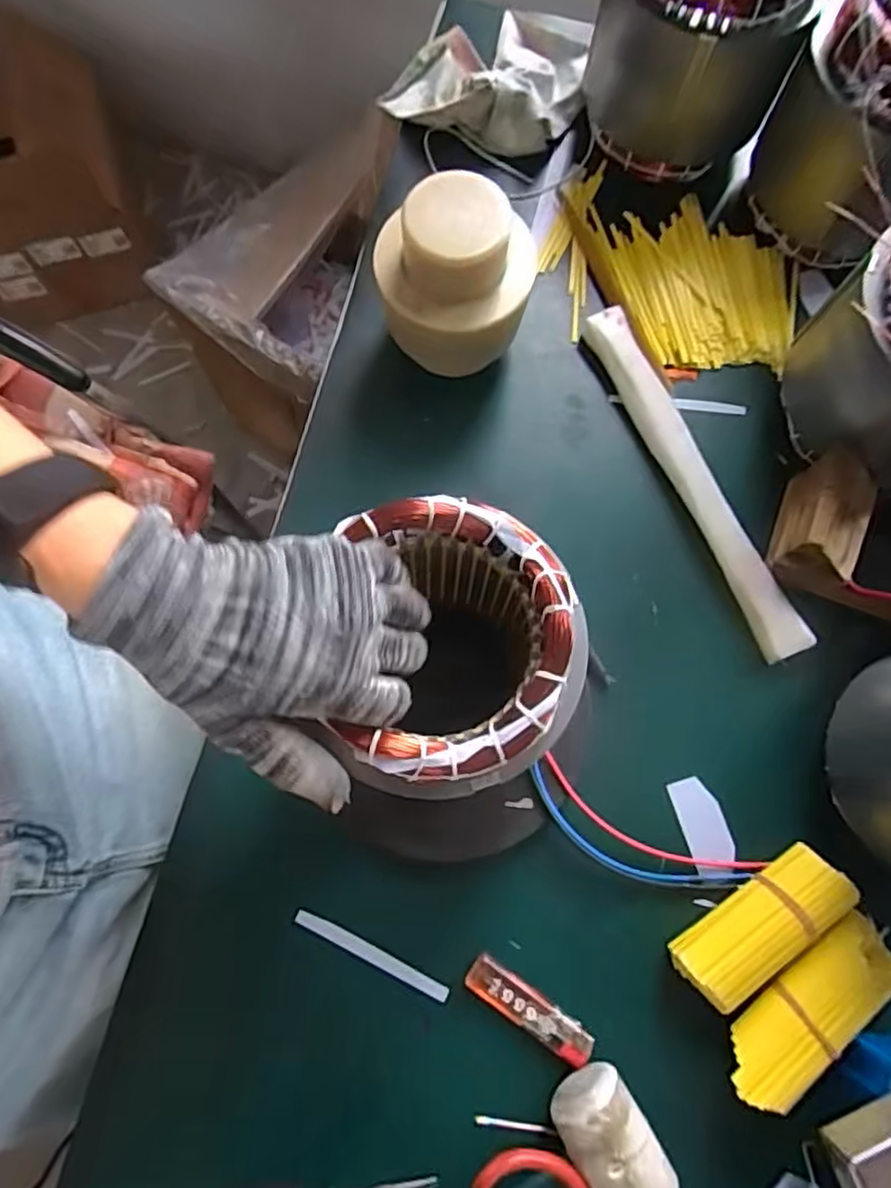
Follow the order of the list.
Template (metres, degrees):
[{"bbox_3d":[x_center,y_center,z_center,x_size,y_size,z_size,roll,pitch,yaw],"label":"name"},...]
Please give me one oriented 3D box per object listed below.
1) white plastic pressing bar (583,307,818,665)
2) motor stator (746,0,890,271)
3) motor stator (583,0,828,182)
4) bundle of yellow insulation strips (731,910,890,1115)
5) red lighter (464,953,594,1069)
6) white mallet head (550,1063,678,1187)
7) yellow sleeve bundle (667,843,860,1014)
[{"bbox_3d":[0.190,-0.092,0.523,0.036,0.018,0.300,-22,77,-7],"label":"white plastic pressing bar"},{"bbox_3d":[0.339,-0.372,0.523,0.149,0.163,0.148,31,77,7],"label":"motor stator"},{"bbox_3d":[0.202,-0.458,0.548,0.155,0.161,0.137,11,75,2],"label":"motor stator"},{"bbox_3d":[0.222,0.254,0.417,0.126,0.033,0.045,-42,80,-11],"label":"bundle of yellow insulation strips"},{"bbox_3d":[0.053,0.262,0.428,0.085,0.008,0.024,33,77,7],"label":"red lighter"},{"bbox_3d":[0.096,0.321,0.398,0.047,0.044,0.071,-30,78,-8],"label":"white mallet head"},{"bbox_3d":[0.198,0.209,0.431,0.112,0.039,0.041,-34,78,-9],"label":"yellow sleeve bundle"}]

